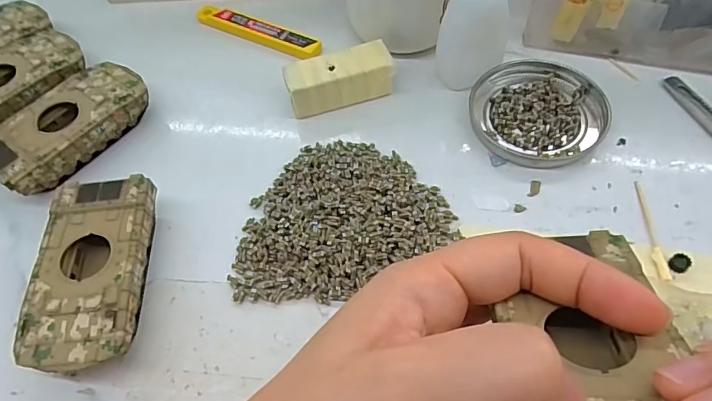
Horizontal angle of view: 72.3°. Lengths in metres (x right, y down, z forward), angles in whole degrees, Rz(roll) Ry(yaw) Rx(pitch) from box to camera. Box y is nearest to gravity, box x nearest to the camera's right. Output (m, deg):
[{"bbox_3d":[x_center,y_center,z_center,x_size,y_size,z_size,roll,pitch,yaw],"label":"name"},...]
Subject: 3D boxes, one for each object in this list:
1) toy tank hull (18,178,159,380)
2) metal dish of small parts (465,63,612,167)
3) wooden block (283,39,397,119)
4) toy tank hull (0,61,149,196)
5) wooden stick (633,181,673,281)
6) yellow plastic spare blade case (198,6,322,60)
[{"bbox_3d":[-0.130,0.037,0.246,0.050,0.026,0.096,-5,58,2],"label":"toy tank hull"},{"bbox_3d":[0.111,-0.055,0.296,0.078,0.009,0.076,-2,58,4],"label":"metal dish of small parts"},{"bbox_3d":[-0.010,-0.076,0.308,0.065,0.026,0.026,-19,58,-7],"label":"wooden block"},{"bbox_3d":[-0.175,-0.046,0.301,0.047,0.027,0.096,31,66,22],"label":"toy tank hull"},{"bbox_3d":[0.152,0.014,0.252,0.007,0.004,0.058,0,58,5],"label":"wooden stick"},{"bbox_3d":[-0.071,-0.122,0.349,0.103,0.005,0.021,25,63,19],"label":"yellow plastic spare blade case"}]

